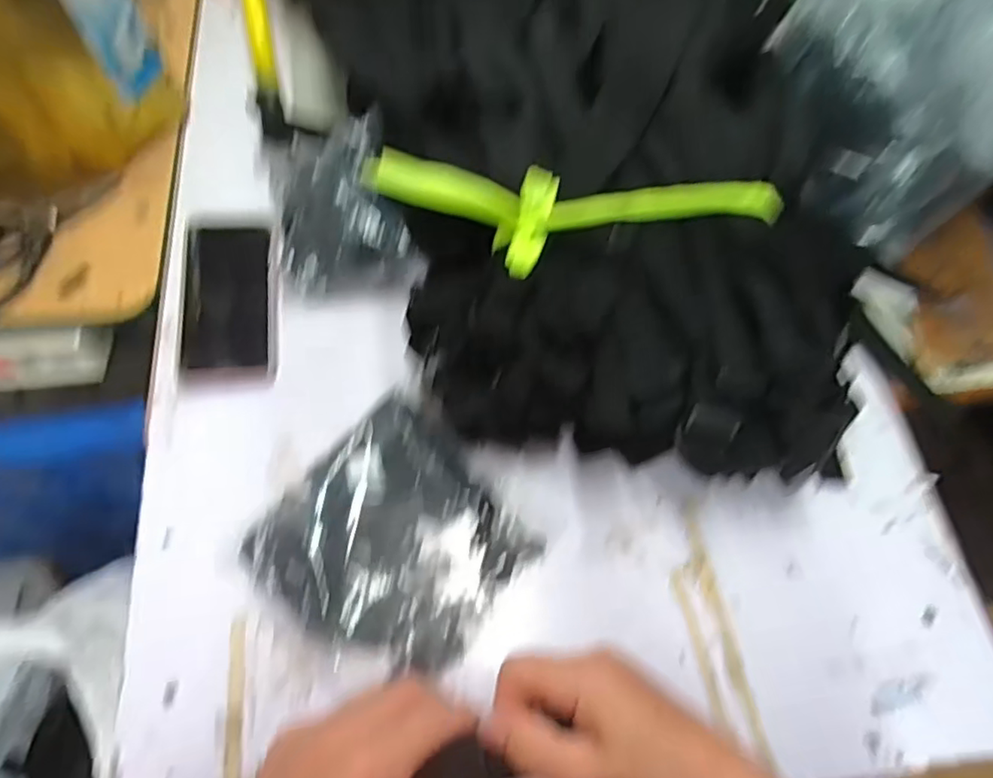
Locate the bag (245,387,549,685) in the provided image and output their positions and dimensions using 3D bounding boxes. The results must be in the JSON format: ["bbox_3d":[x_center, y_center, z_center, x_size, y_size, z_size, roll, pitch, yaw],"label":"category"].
[{"bbox_3d":[-0.072,0.107,0.440,0.165,0.030,0.167,37,68,14],"label":"bag"}]

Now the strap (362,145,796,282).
[{"bbox_3d":[0.056,-0.113,0.408,0.281,0.046,0.075,3,64,-1],"label":"strap"}]

